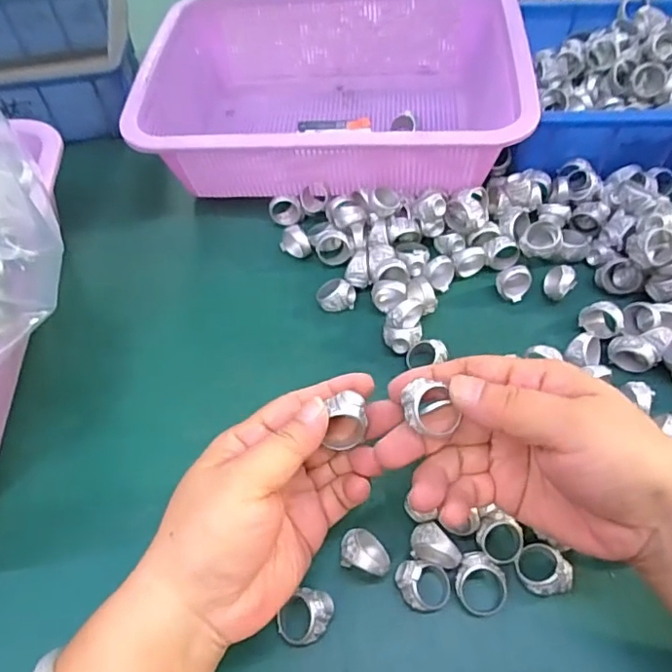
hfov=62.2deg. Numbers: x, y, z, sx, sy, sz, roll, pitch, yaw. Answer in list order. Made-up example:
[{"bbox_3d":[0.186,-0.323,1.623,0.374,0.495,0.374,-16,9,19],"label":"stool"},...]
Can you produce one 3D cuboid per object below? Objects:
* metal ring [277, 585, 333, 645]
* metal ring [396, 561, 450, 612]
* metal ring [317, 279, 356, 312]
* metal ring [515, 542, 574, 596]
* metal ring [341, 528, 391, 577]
[{"bbox_3d":[-0.014,0.142,0.279,0.029,0.018,0.021,-36,62,-20],"label":"metal ring"},{"bbox_3d":[0.045,0.127,0.287,0.028,0.018,0.023,0,56,2],"label":"metal ring"},{"bbox_3d":[0.000,-0.029,0.407,0.028,0.019,0.021,-3,56,0],"label":"metal ring"},{"bbox_3d":[0.108,0.123,0.289,0.029,0.019,0.020,35,64,22],"label":"metal ring"},{"bbox_3d":[0.016,0.115,0.295,0.025,0.021,0.023,-2,51,2],"label":"metal ring"}]

